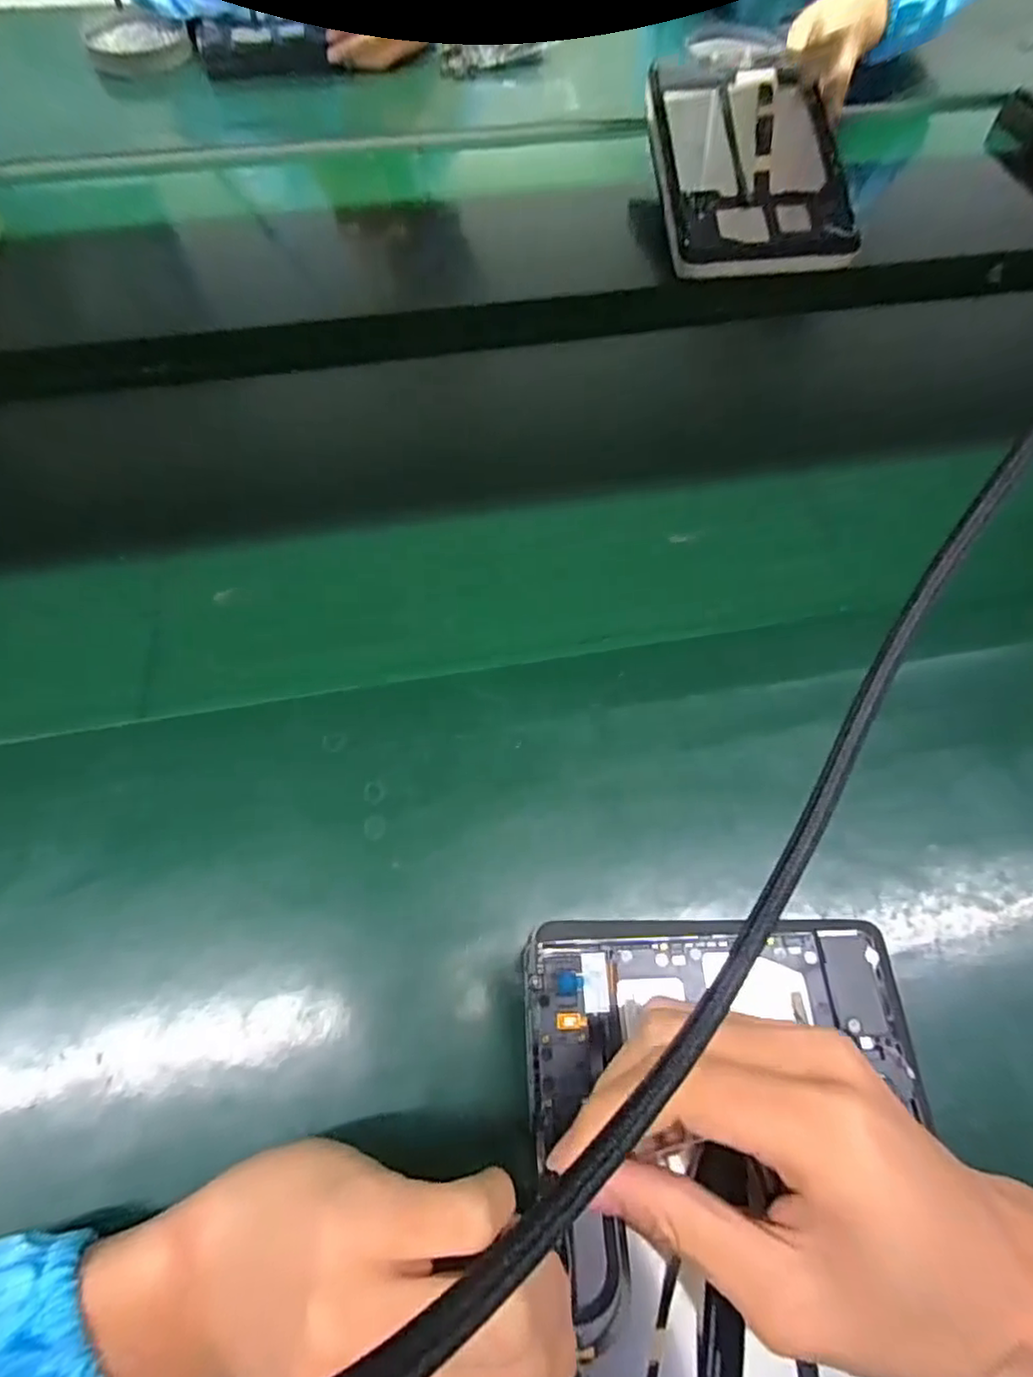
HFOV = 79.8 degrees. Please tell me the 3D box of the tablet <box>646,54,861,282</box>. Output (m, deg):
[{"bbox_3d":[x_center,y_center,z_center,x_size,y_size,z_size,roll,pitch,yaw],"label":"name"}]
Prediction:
[{"bbox_3d":[0.208,-0.468,0.554,0.154,0.019,0.241,-5,78,0],"label":"tablet"}]

